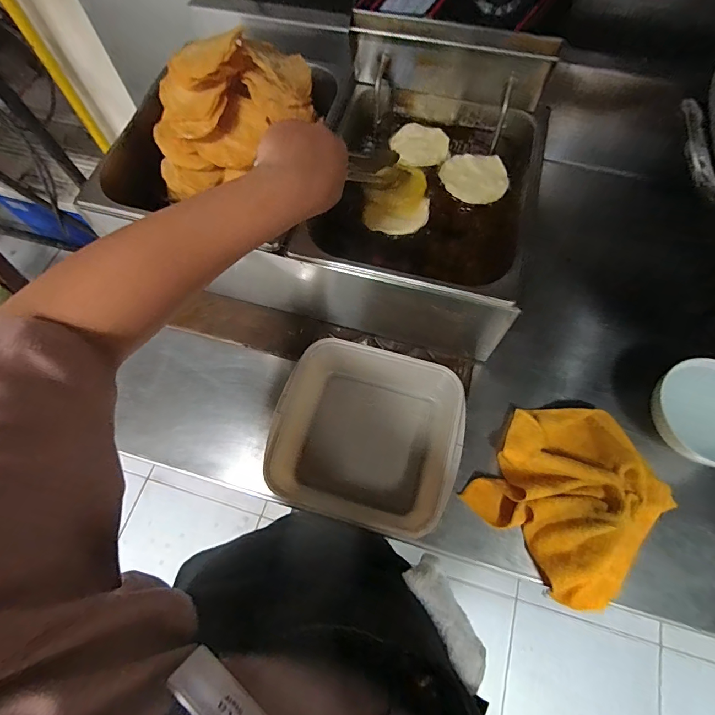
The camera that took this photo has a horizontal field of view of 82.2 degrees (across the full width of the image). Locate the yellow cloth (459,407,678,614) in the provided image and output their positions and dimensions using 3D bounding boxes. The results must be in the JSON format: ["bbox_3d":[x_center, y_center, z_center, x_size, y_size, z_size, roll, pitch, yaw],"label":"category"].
[{"bbox_3d":[0.251,0.153,0.478,0.182,0.035,0.199,39,73,16],"label":"yellow cloth"}]

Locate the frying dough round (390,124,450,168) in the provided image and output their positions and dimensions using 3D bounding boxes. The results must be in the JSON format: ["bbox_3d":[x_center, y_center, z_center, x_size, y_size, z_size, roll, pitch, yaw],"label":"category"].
[{"bbox_3d":[0.089,-0.299,0.575,0.080,0.012,0.087,0,67,1],"label":"frying dough round"}]

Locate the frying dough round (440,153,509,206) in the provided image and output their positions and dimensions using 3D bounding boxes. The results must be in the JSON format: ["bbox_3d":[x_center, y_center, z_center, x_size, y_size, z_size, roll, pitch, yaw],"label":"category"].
[{"bbox_3d":[0.156,-0.240,0.548,0.081,0.010,0.082,0,67,1],"label":"frying dough round"}]

